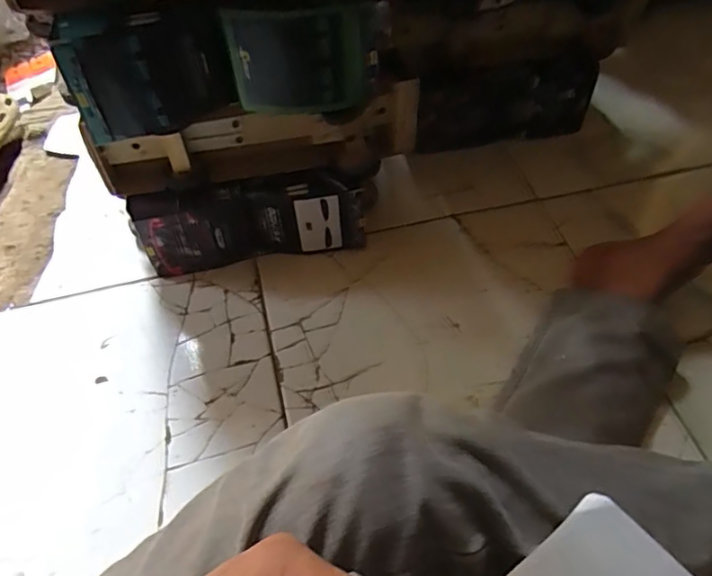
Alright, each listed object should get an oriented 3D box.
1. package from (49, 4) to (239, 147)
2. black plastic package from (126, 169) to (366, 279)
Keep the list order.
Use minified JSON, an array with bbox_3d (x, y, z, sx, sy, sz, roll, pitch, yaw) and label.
[{"bbox_3d":[-0.196,-0.203,0.533,0.144,0.110,0.043,-18,54,-12],"label":"package"},{"bbox_3d":[-0.125,-0.077,0.699,0.269,0.114,0.045,-7,53,-4],"label":"black plastic package"}]

